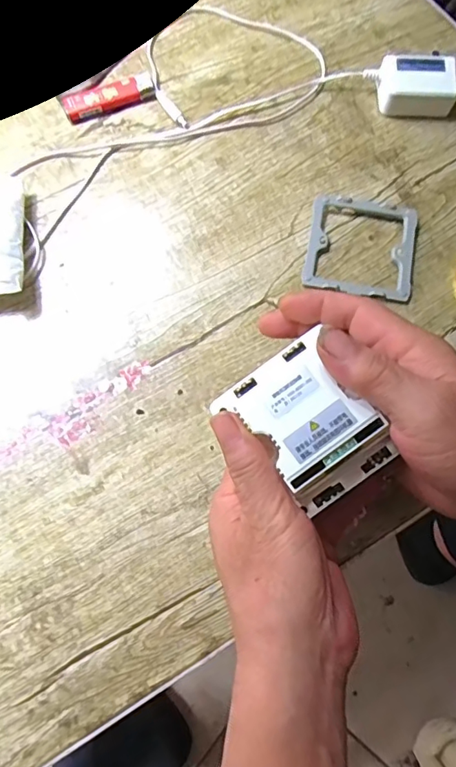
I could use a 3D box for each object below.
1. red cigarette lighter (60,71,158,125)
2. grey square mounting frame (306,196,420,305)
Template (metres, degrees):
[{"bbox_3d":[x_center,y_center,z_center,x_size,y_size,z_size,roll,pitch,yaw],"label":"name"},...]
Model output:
[{"bbox_3d":[-0.106,-0.257,0.447,0.083,0.010,0.029,-19,73,-6],"label":"red cigarette lighter"},{"bbox_3d":[0.107,-0.108,0.397,0.086,0.010,0.085,9,72,3],"label":"grey square mounting frame"}]

